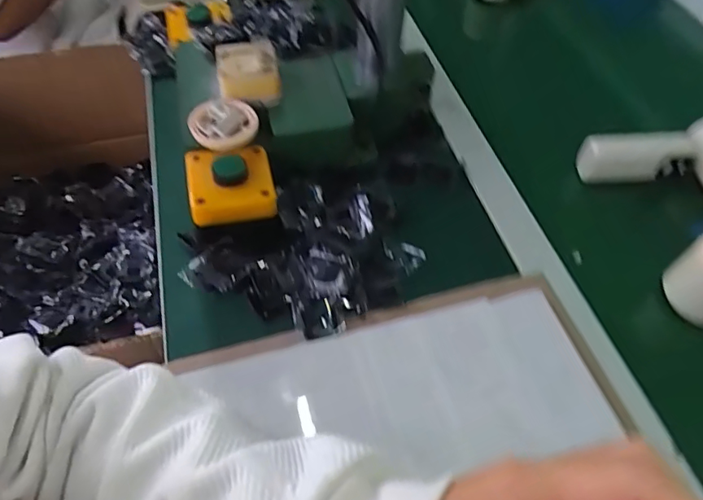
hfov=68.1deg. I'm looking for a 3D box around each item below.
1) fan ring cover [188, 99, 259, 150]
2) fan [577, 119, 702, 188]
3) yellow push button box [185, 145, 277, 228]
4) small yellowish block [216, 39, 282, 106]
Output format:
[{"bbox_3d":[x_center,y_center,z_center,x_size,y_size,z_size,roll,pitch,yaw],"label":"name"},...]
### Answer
[{"bbox_3d":[-0.110,-0.110,0.456,0.056,0.017,0.051,-33,61,-24],"label":"fan ring cover"},{"bbox_3d":[0.313,-0.091,0.509,0.170,0.056,0.055,-4,54,-6],"label":"fan"},{"bbox_3d":[-0.103,-0.051,0.447,0.070,0.055,0.067,-12,55,-11],"label":"yellow push button box"},{"bbox_3d":[-0.097,-0.166,0.488,0.054,0.029,0.064,-10,55,-10],"label":"small yellowish block"}]

